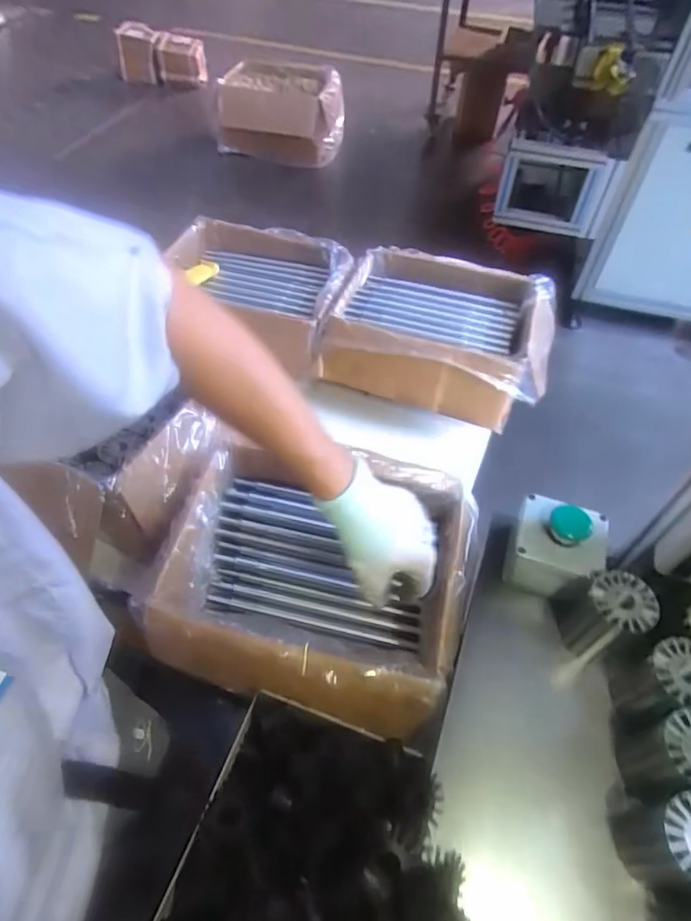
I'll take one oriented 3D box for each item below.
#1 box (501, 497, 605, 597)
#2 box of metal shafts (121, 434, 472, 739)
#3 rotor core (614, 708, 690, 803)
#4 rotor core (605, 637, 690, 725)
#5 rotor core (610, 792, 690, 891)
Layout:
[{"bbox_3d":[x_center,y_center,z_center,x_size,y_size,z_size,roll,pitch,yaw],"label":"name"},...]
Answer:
[{"bbox_3d":[0.200,0.080,0.515,0.081,0.069,0.073,18,54,12],"label":"box"},{"bbox_3d":[-0.031,0.126,0.567,0.292,0.112,0.245,13,54,9],"label":"box of metal shafts"},{"bbox_3d":[0.246,0.226,0.405,0.063,0.076,0.057,-4,53,-5],"label":"rotor core"},{"bbox_3d":[0.258,0.185,0.439,0.060,0.078,0.055,1,53,-1],"label":"rotor core"},{"bbox_3d":[0.228,0.268,0.376,0.060,0.082,0.051,-6,53,-6],"label":"rotor core"}]

